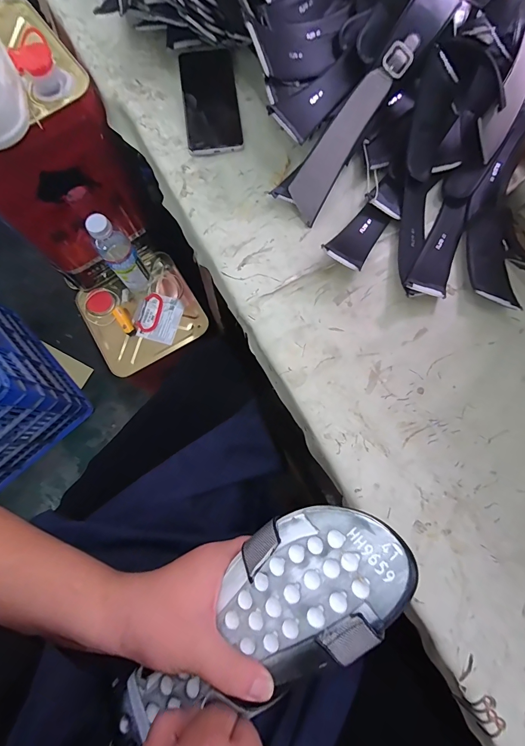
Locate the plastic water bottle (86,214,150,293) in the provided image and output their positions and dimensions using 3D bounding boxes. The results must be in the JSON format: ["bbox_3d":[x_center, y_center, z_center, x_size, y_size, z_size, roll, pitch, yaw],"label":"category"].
[{"bbox_3d":[-0.285,-0.236,0.683,0.062,0.206,0.054,-38,79,-8],"label":"plastic water bottle"}]

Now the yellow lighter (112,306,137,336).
[{"bbox_3d":[-0.308,-0.115,0.755,0.021,0.017,0.073,-35,79,-7],"label":"yellow lighter"}]

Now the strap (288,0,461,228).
[{"bbox_3d":[0.118,-0.306,0.391,0.044,0.022,0.268,36,100,8],"label":"strap"}]

